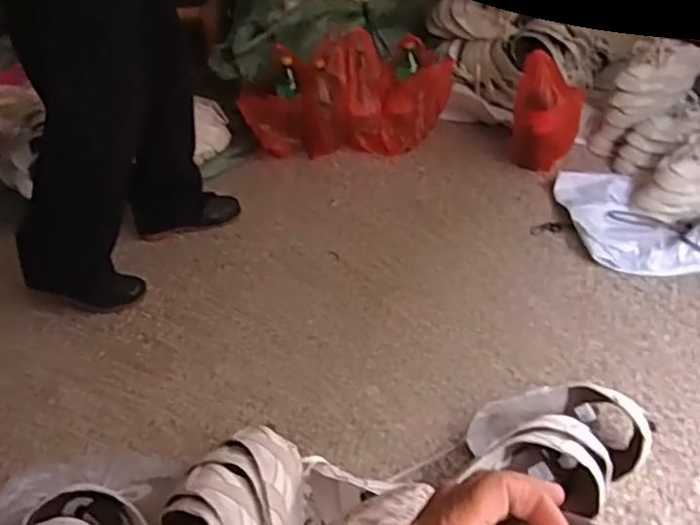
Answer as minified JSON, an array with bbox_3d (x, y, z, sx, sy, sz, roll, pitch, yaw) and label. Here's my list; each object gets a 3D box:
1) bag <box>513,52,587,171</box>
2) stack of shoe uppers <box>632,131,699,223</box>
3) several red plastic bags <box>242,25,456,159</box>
[{"bbox_3d":[0.462,-0.356,1.538,0.138,0.254,0.124,-13,38,-9],"label":"bag"},{"bbox_3d":[0.735,-0.190,1.382,0.204,0.129,0.159,-23,41,-21],"label":"stack of shoe uppers"},{"bbox_3d":[-0.001,-0.428,1.688,0.526,0.261,0.181,2,38,10],"label":"several red plastic bags"}]

